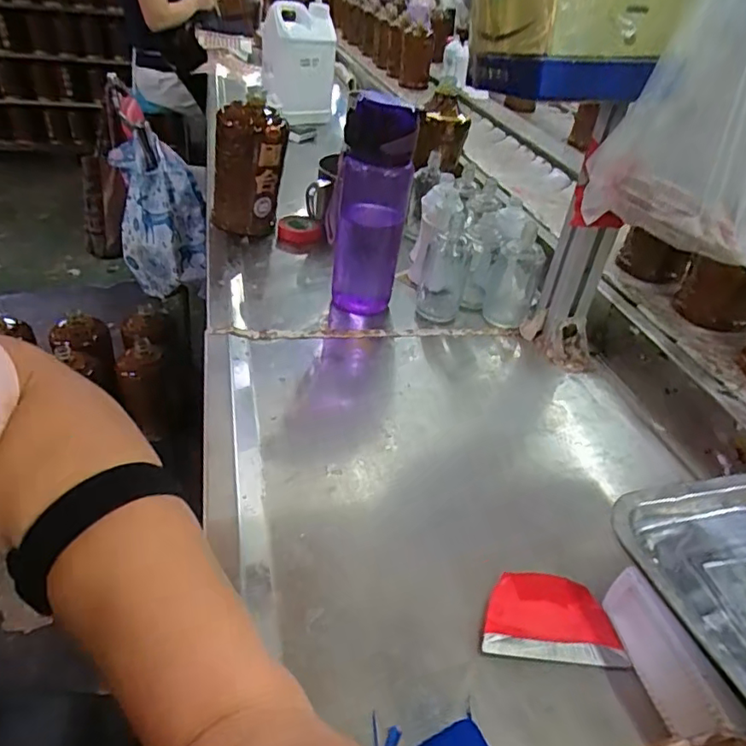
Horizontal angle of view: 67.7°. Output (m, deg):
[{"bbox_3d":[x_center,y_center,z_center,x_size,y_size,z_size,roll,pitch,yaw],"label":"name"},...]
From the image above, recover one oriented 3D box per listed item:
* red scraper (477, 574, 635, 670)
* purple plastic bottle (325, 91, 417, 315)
[{"bbox_3d":[0.115,0.157,0.362,0.088,0.005,0.055,6,38,-1],"label":"red scraper"},{"bbox_3d":[-0.003,-0.179,0.608,0.083,0.217,0.071,8,38,2],"label":"purple plastic bottle"}]

